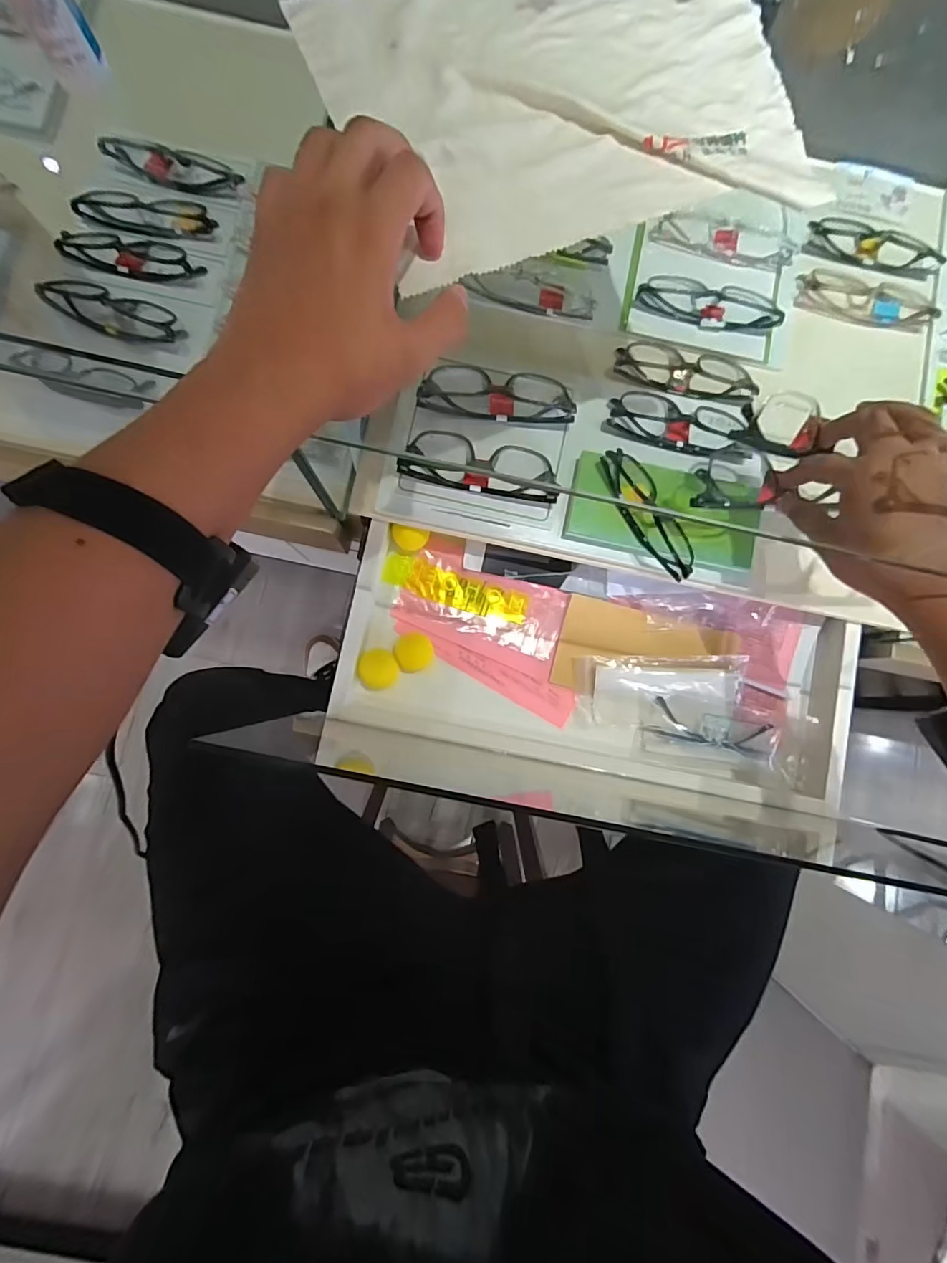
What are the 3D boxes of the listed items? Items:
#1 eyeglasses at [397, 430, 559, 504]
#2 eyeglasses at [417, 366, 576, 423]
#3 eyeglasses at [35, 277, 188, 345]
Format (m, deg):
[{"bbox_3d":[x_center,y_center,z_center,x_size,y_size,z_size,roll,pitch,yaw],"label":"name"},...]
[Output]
[{"bbox_3d":[0.008,-0.161,0.487,0.153,0.025,0.050,12,84,-3],"label":"eyeglasses"},{"bbox_3d":[0.022,-0.231,0.490,0.150,0.024,0.050,4,84,-4],"label":"eyeglasses"},{"bbox_3d":[-0.345,-0.309,0.490,0.144,0.022,0.048,19,84,-2],"label":"eyeglasses"}]

